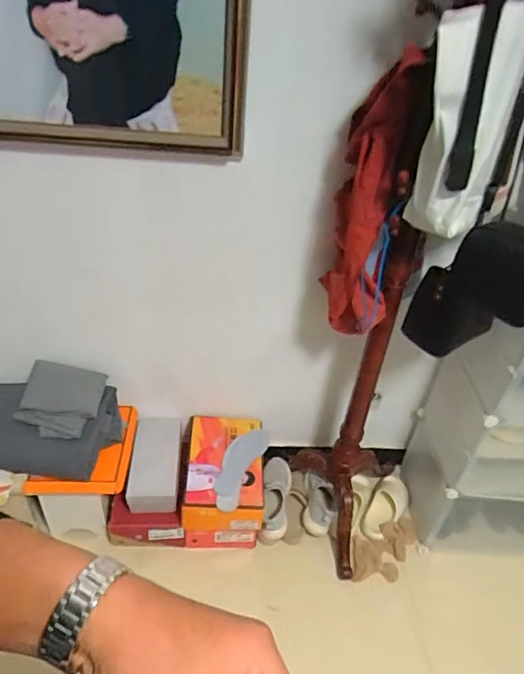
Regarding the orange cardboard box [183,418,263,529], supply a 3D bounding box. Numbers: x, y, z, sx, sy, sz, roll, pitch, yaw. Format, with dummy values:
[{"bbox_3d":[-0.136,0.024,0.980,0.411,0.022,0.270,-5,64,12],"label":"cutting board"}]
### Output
[{"bbox_3d":[-0.116,0.406,1.536,0.226,0.132,0.350,2,38,-5],"label":"orange cardboard box"}]

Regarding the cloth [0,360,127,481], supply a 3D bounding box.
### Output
[{"bbox_3d":[-0.594,0.226,1.384,0.376,0.175,0.271,5,38,-1],"label":"cloth"}]

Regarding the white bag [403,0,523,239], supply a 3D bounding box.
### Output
[{"bbox_3d":[0.340,-0.341,0.838,0.165,0.335,0.079,4,38,-3],"label":"white bag"}]

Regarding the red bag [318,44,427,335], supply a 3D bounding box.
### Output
[{"bbox_3d":[0.231,-0.273,1.071,0.144,0.546,0.201,10,38,5],"label":"red bag"}]

